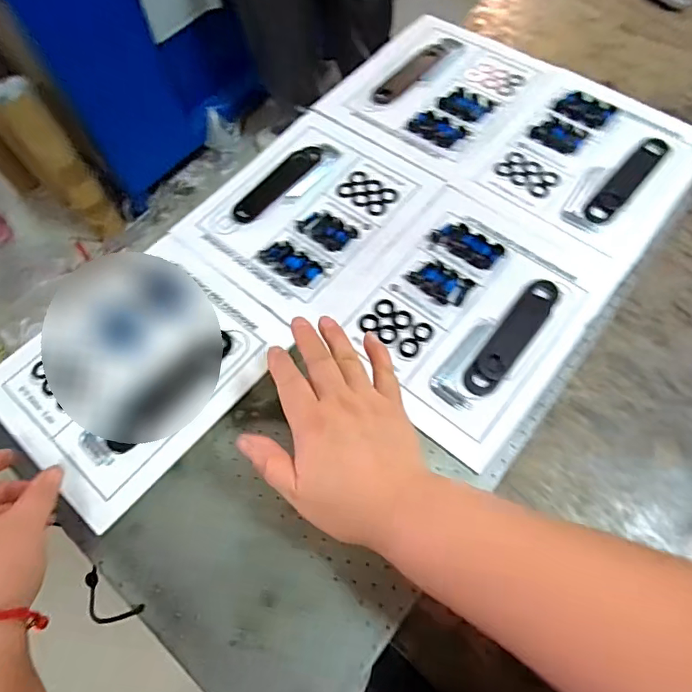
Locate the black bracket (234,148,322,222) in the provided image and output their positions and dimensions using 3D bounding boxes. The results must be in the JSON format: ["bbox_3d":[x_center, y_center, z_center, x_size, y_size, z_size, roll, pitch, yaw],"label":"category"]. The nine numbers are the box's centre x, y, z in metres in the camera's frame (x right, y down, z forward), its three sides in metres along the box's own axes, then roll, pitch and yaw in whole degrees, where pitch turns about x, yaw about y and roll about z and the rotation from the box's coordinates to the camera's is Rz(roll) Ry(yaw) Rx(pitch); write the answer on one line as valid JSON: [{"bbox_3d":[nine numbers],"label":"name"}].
[{"bbox_3d":[-0.073,-0.176,0.524,0.031,0.004,0.121,36,67,22],"label":"black bracket"}]

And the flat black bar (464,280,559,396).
[{"bbox_3d":[0.146,-0.009,0.430,0.031,0.005,0.127,32,66,21],"label":"flat black bar"}]

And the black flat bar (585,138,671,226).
[{"bbox_3d":[0.285,-0.170,0.496,0.026,0.005,0.126,38,68,23],"label":"black flat bar"}]

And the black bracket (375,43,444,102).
[{"bbox_3d":[0.076,-0.327,0.586,0.029,0.004,0.122,37,68,23],"label":"black bracket"}]

